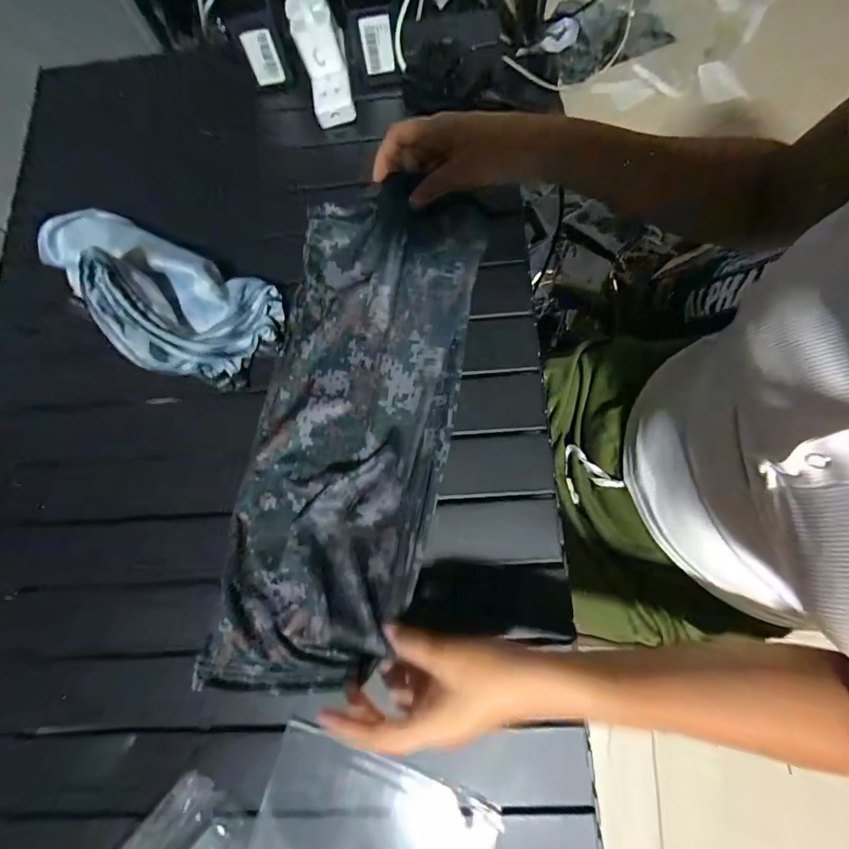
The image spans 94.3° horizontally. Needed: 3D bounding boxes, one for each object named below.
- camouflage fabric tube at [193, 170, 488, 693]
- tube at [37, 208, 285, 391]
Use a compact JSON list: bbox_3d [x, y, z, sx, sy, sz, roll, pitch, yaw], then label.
[{"bbox_3d":[-0.069,-0.001,0.350,0.176,0.065,0.437,12,81,4],"label":"camouflage fabric tube"},{"bbox_3d":[-0.264,-0.127,0.363,0.253,0.098,0.121,24,80,8],"label":"tube"}]

